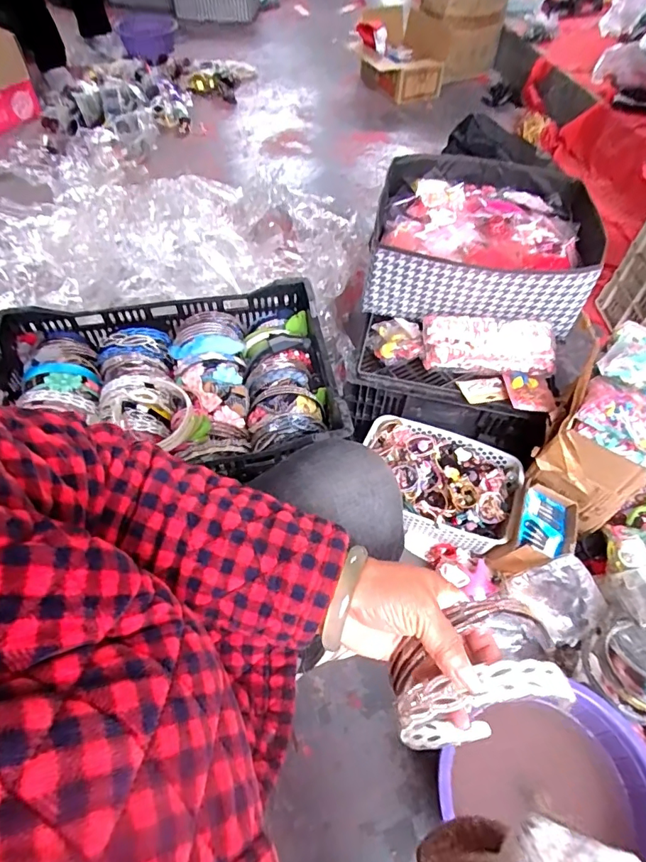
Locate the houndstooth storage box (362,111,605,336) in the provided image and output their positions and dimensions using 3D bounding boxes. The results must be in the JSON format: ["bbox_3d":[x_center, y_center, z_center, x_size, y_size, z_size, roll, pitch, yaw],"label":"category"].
[{"bbox_3d":[0.310,-0.382,0.944,0.398,0.162,0.371,11,56,6],"label":"houndstooth storage box"}]

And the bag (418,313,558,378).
[{"bbox_3d":[0.300,-0.162,0.859,0.235,0.065,0.102,6,55,3],"label":"bag"}]

